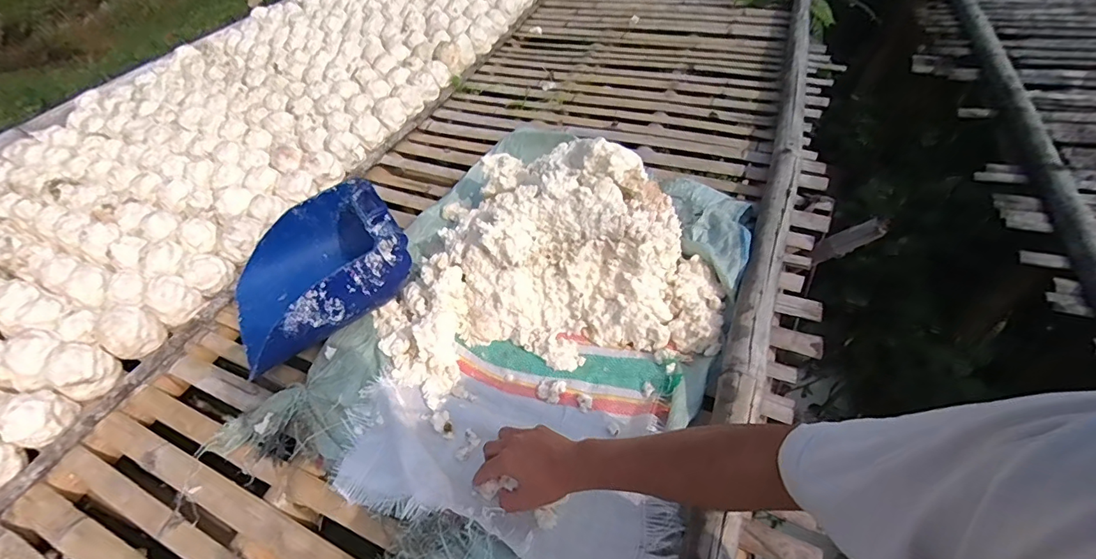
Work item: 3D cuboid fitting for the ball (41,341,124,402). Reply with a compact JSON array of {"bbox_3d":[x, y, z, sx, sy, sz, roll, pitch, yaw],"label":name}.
[{"bbox_3d":[-0.789,0.150,0.815,0.076,0.091,0.081,-1,49,2],"label":"ball"}]

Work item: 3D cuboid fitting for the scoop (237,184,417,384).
[{"bbox_3d":[-0.422,-0.017,0.880,0.308,0.182,0.296,-25,52,-18],"label":"scoop"}]

